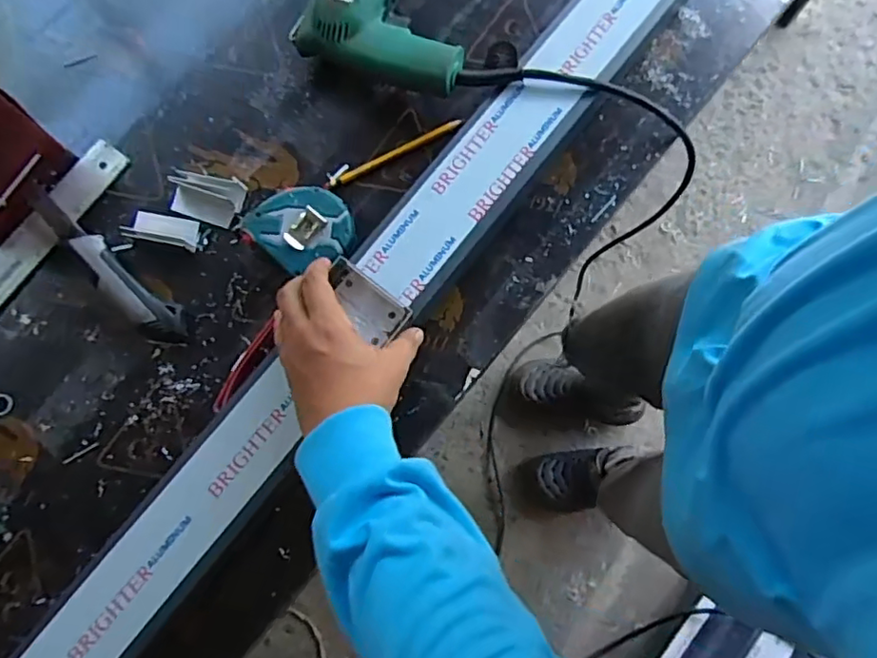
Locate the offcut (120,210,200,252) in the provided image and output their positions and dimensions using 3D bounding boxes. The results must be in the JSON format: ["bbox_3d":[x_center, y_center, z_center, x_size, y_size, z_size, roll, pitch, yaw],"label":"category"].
[{"bbox_3d":[-0.250,-0.093,0.545,0.061,0.023,0.031,10,79,3],"label":"offcut"}]

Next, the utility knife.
[{"bbox_3d":[-0.302,-0.059,0.539,0.191,0.022,0.031,39,81,8],"label":"utility knife"}]

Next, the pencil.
[{"bbox_3d":[-0.040,-0.166,0.564,0.133,0.011,0.012,-24,79,-4],"label":"pencil"}]

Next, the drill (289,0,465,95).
[{"bbox_3d":[-0.028,-0.316,0.569,0.161,0.060,0.178,25,80,6],"label":"drill"}]

